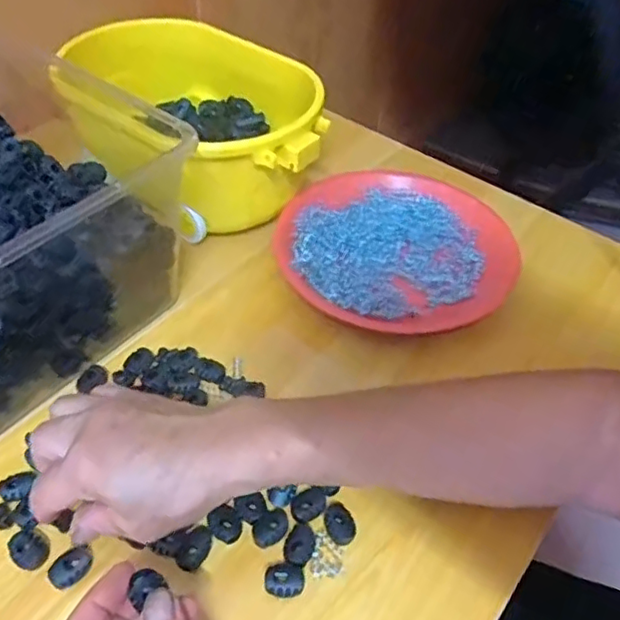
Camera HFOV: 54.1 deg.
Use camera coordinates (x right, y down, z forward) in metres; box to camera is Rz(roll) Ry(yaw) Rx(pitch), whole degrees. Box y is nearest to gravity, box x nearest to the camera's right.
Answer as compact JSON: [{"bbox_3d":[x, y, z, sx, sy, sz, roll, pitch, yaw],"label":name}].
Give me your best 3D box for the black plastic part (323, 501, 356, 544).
[{"bbox_3d":[0.017,0.126,0.358,0.018,0.004,0.024,-8,50,-11],"label":"black plastic part"}]

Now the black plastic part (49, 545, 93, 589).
[{"bbox_3d":[-0.130,0.140,0.331,0.017,0.005,0.023,23,51,15],"label":"black plastic part"}]

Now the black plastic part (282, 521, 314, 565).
[{"bbox_3d":[-0.006,0.134,0.347,0.016,0.004,0.024,23,51,15],"label":"black plastic part"}]

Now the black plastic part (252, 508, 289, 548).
[{"bbox_3d":[-0.023,0.126,0.353,0.018,0.004,0.024,30,54,21],"label":"black plastic part"}]

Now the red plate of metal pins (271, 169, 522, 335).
[{"bbox_3d":[0.071,-0.055,0.514,0.191,0.020,0.176,2,49,-2],"label":"red plate of metal pins"}]

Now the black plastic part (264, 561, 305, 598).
[{"bbox_3d":[-0.014,0.147,0.333,0.021,0.004,0.018,5,49,0],"label":"black plastic part"}]

